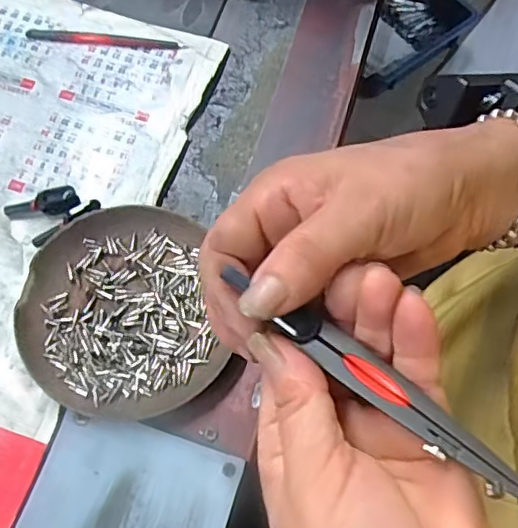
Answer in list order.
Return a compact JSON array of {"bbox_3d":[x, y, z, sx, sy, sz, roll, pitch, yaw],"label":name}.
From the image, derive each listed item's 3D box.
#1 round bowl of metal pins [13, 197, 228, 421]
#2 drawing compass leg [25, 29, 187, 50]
[{"bbox_3d":[-0.073,0.024,0.307,0.104,0.015,0.112,4,67,1],"label":"round bowl of metal pins"},{"bbox_3d":[-0.106,-0.154,0.384,0.107,0.004,0.010,5,67,1],"label":"drawing compass leg"}]

